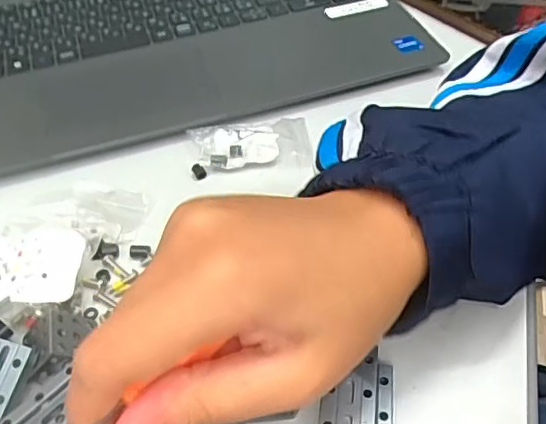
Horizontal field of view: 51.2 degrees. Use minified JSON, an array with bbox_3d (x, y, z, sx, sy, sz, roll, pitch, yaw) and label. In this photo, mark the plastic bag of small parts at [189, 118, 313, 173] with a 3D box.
[{"bbox_3d":[-0.014,-0.045,0.360,0.075,0.011,0.044,-5,48,0],"label":"plastic bag of small parts"}]

